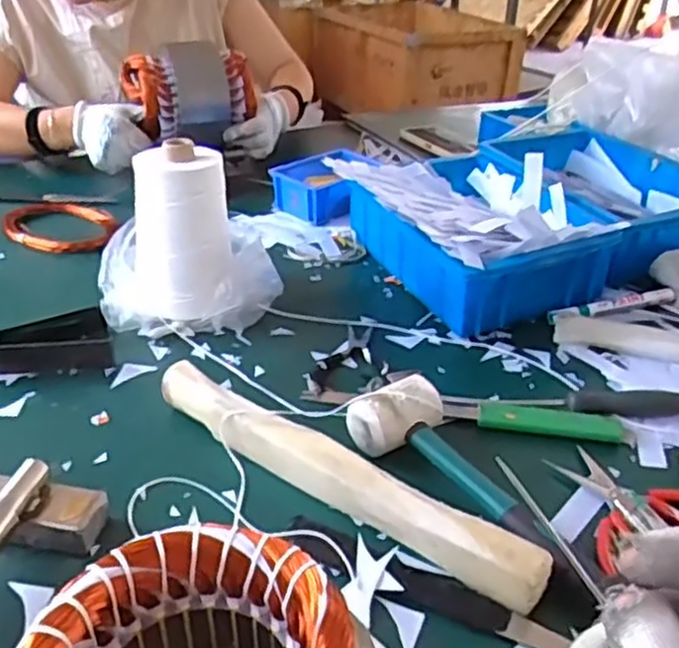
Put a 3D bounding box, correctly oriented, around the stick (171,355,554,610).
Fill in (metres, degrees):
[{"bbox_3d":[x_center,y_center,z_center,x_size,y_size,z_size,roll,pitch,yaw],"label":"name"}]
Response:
[{"bbox_3d":[-0.009,0.108,0.546,0.343,0.039,0.041,22,36,29],"label":"stick"}]

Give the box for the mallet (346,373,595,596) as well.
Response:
[{"bbox_3d":[0.096,0.105,0.550,0.067,0.046,0.197,-26,41,-38],"label":"mallet"}]

